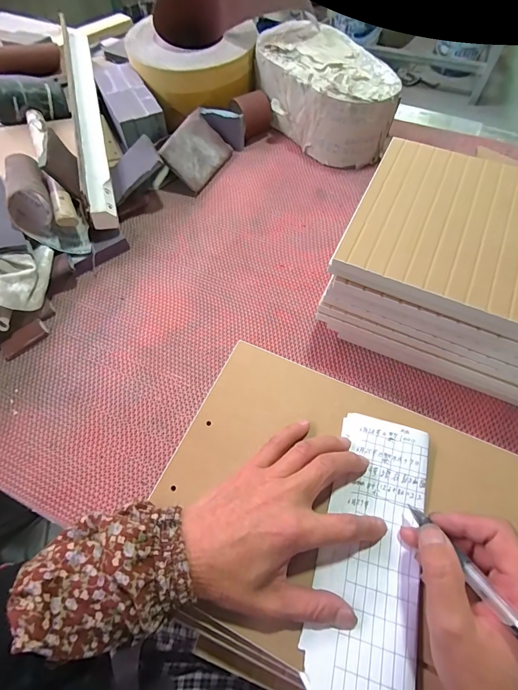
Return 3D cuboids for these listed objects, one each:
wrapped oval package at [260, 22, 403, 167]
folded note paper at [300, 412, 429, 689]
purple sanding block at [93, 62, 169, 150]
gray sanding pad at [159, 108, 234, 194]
[{"bbox_3d":[0.113,-0.469,0.651,0.160,0.121,0.278,-27,67,-13],"label":"wrapped oval package"},{"bbox_3d":[0.089,0.161,0.273,0.074,0.015,0.206,15,63,7],"label":"folded note paper"},{"bbox_3d":[-0.242,-0.447,0.635,0.087,0.040,0.215,-23,66,-11],"label":"purple sanding block"},{"bbox_3d":[-0.112,-0.354,0.631,0.095,0.010,0.134,39,65,-21],"label":"gray sanding pad"}]

